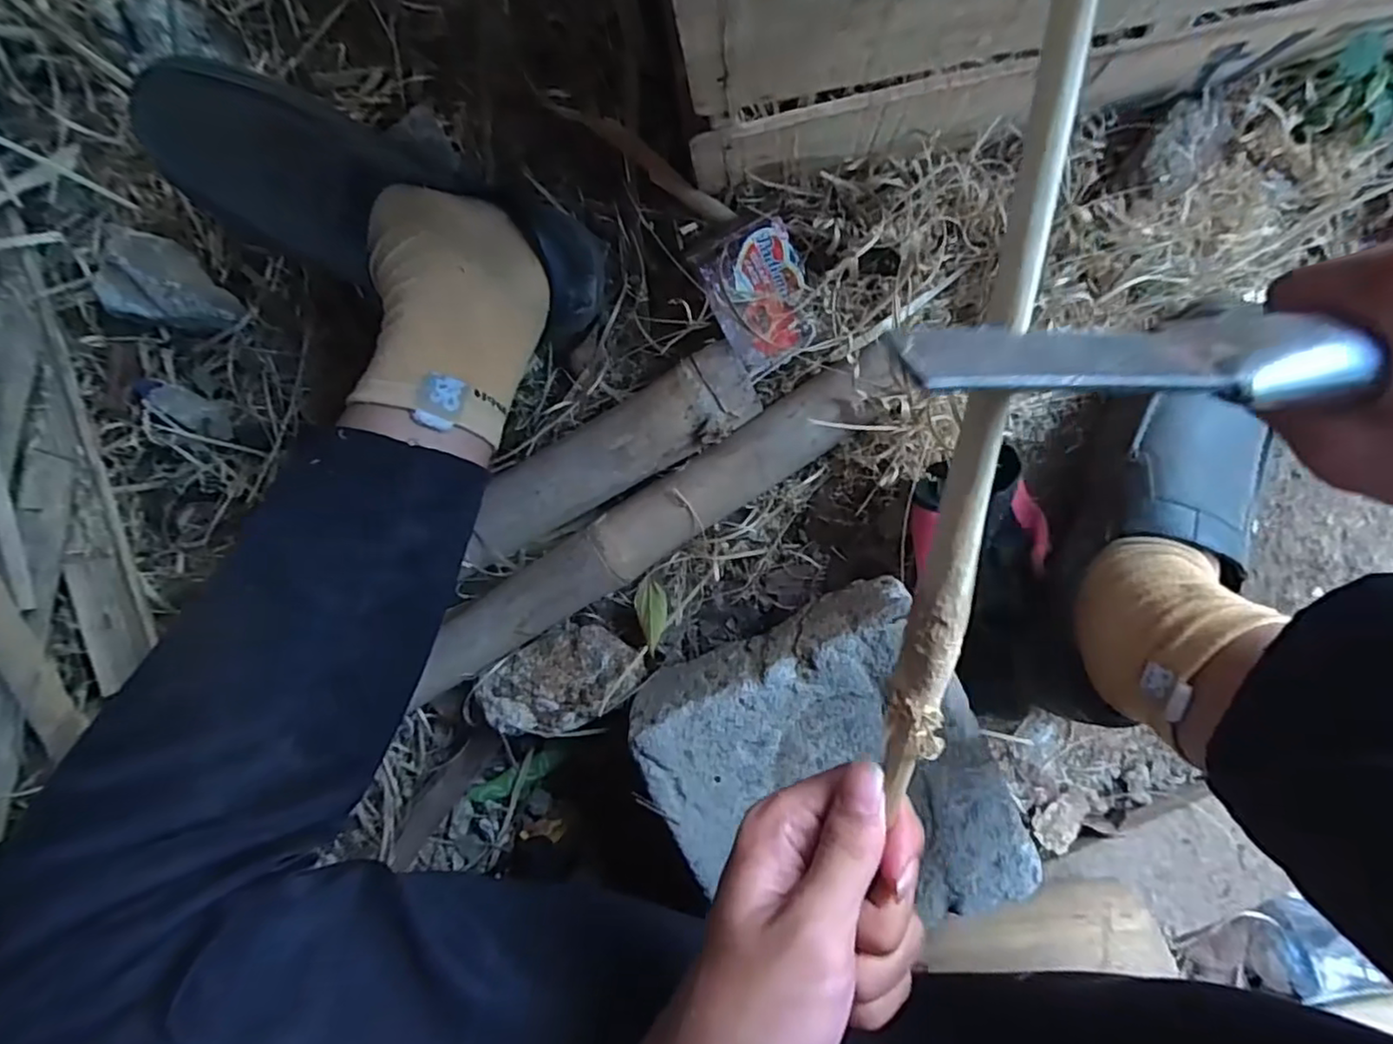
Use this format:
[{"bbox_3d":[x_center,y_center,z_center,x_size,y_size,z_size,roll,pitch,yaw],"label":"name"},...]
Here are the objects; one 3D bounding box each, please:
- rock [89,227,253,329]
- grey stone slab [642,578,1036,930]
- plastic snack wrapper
[{"bbox_3d":[-0.375,-0.170,0.454,0.103,0.028,0.058,15,97,4],"label":"rock"},{"bbox_3d":[0.086,0.162,0.407,0.183,0.066,0.196,-29,92,8],"label":"grey stone slab"},{"bbox_3d":[0.043,-0.144,0.413,0.061,0.014,0.080,-24,93,8],"label":"plastic snack wrapper"}]

